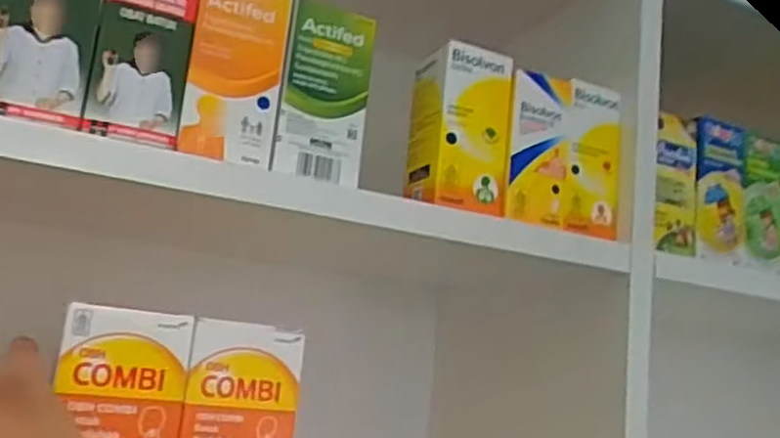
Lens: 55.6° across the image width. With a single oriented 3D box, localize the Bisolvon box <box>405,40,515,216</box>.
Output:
[{"bbox_3d":[0.044,-0.055,0.473,0.054,0.102,0.039,10,-12,-19],"label":"Bisolvon box"}]

